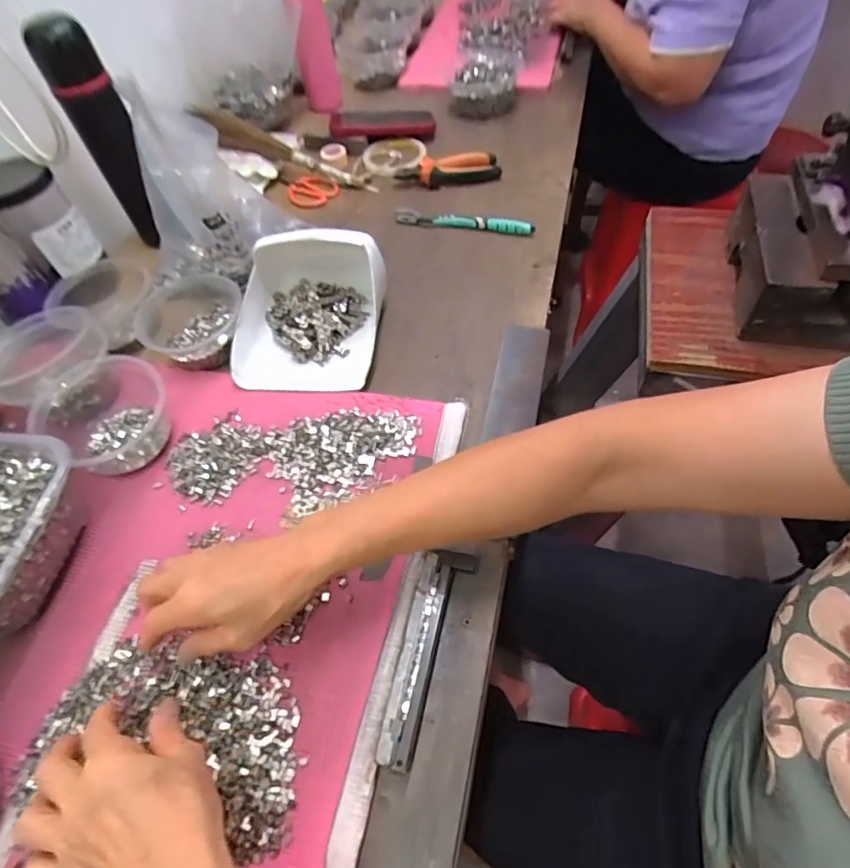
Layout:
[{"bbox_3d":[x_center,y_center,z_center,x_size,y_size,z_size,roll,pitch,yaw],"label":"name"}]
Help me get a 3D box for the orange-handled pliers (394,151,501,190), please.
[{"bbox_3d":[0.033,-0.387,0.769,0.152,0.032,0.048,-9,56,-1],"label":"orange-handled pliers"}]

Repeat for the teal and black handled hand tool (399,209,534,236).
[{"bbox_3d":[0.051,-0.283,0.698,0.186,0.025,0.012,9,56,9],"label":"teal and black handled hand tool"}]

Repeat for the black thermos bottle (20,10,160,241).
[{"bbox_3d":[-0.383,-0.356,0.632,0.059,0.240,0.063,-25,56,-11],"label":"black thermos bottle"}]

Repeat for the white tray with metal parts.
[{"bbox_3d":[-0.128,-0.135,0.563,0.159,0.090,0.167,1,56,6],"label":"white tray with metal parts"}]

